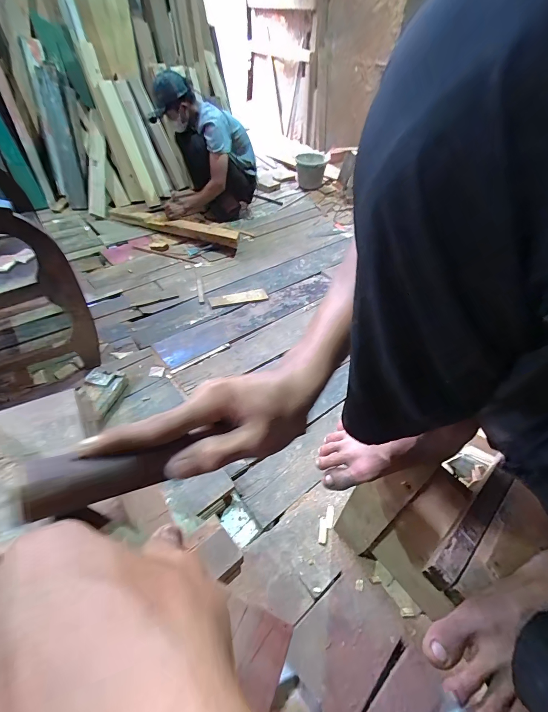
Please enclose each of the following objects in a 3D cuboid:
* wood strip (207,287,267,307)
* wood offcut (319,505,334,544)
[{"bbox_3d":[-0.179,-0.299,1.612,0.292,0.011,0.085,-15,49,-18],"label":"wood strip"},{"bbox_3d":[0.148,0.470,0.882,0.036,0.010,0.099,9,46,4],"label":"wood offcut"}]

